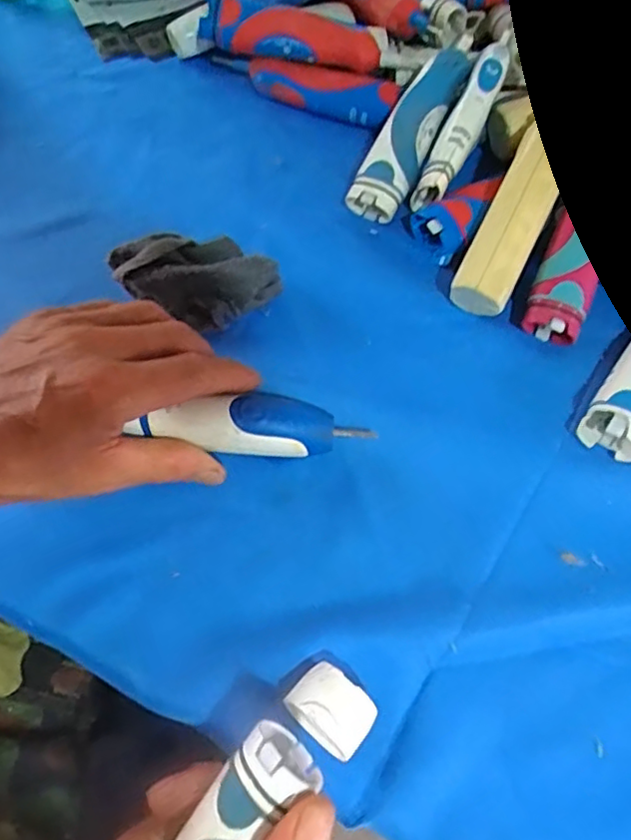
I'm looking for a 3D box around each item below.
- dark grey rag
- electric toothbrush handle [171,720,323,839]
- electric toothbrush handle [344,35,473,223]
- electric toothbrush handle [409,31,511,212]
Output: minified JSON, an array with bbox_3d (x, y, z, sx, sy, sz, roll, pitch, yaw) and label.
[{"bbox_3d":[-0.069,-0.082,0.364,0.094,0.040,0.051,-8,64,-7],"label":"dark grey rag"},{"bbox_3d":[-0.048,0.178,0.229,0.029,0.028,0.132,33,85,13],"label":"electric toothbrush handle"},{"bbox_3d":[0.070,-0.202,0.421,0.035,0.023,0.143,28,84,11],"label":"electric toothbrush handle"},{"bbox_3d":[0.102,-0.205,0.415,0.021,0.026,0.140,25,80,9],"label":"electric toothbrush handle"}]

